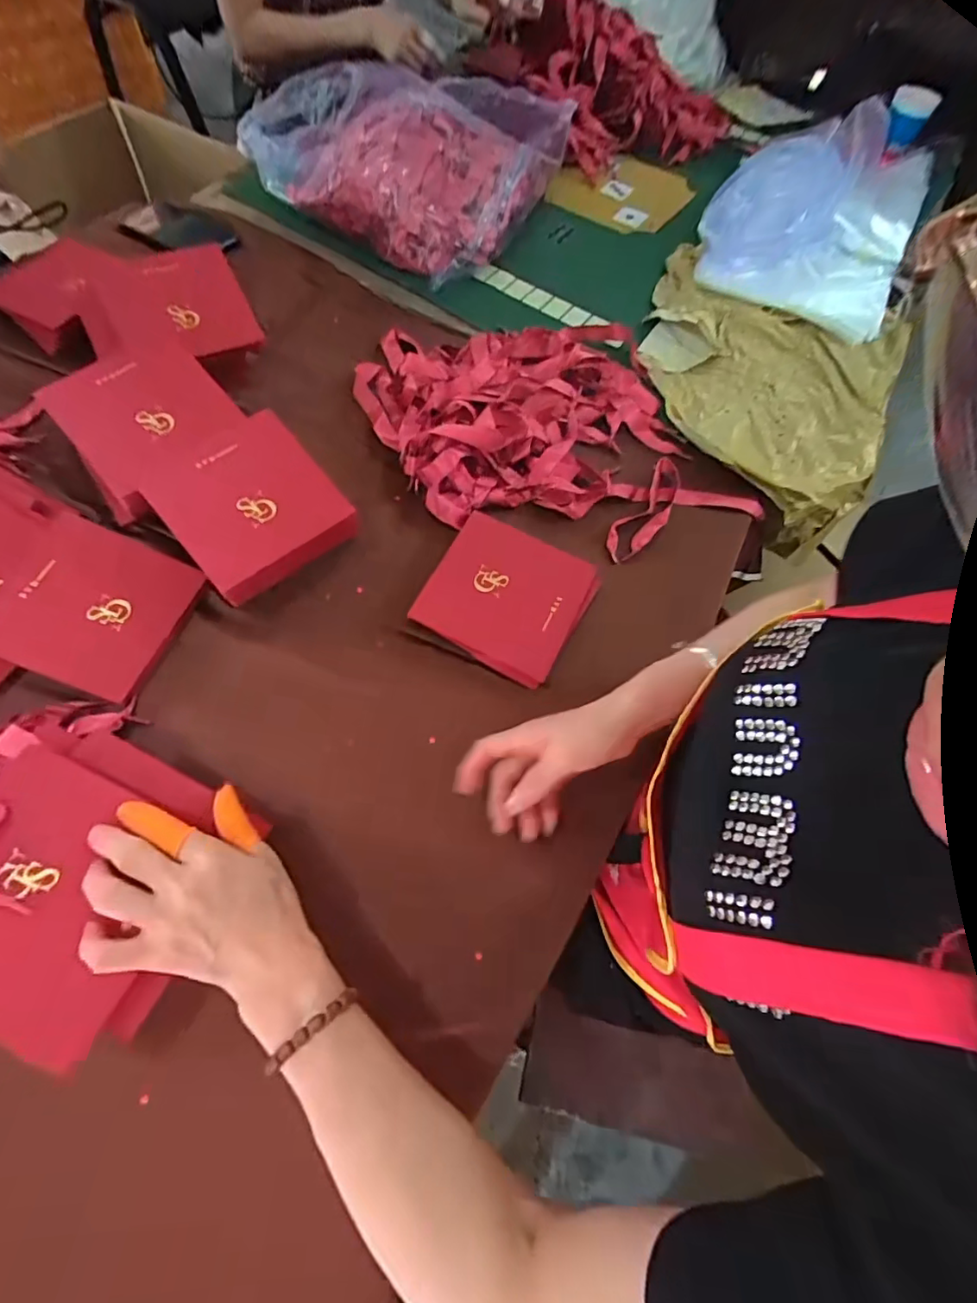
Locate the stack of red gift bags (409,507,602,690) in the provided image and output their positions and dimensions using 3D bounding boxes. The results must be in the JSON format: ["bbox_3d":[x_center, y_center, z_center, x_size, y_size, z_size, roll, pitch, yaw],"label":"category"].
[{"bbox_3d":[0.020,-0.055,0.524,0.137,0.027,0.141,26,66,10],"label":"stack of red gift bags"}]

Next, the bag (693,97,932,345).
[{"bbox_3d":[0.492,-0.656,0.802,0.276,0.109,0.428,26,66,10],"label":"bag"}]

